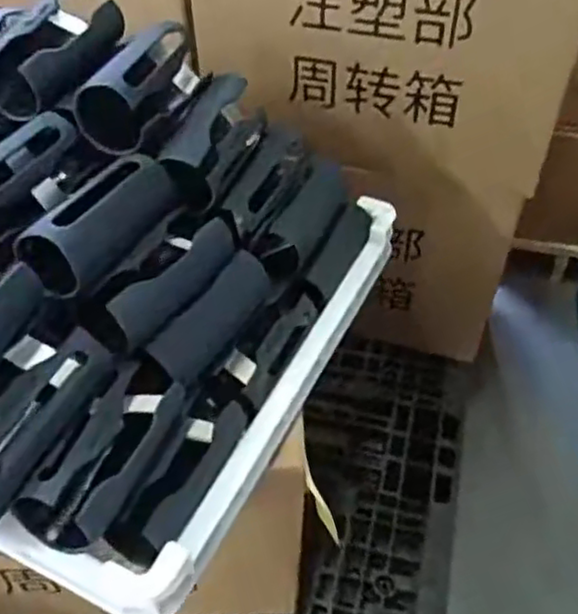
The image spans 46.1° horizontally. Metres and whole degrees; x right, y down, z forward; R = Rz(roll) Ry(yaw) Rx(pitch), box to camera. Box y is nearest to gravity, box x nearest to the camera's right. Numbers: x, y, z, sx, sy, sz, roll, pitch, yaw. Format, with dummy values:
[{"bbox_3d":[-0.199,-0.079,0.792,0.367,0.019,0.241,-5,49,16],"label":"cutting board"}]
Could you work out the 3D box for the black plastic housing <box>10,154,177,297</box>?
[{"bbox_3d":[-0.177,-0.081,0.629,0.066,0.056,0.167,22,49,19],"label":"black plastic housing"}]

